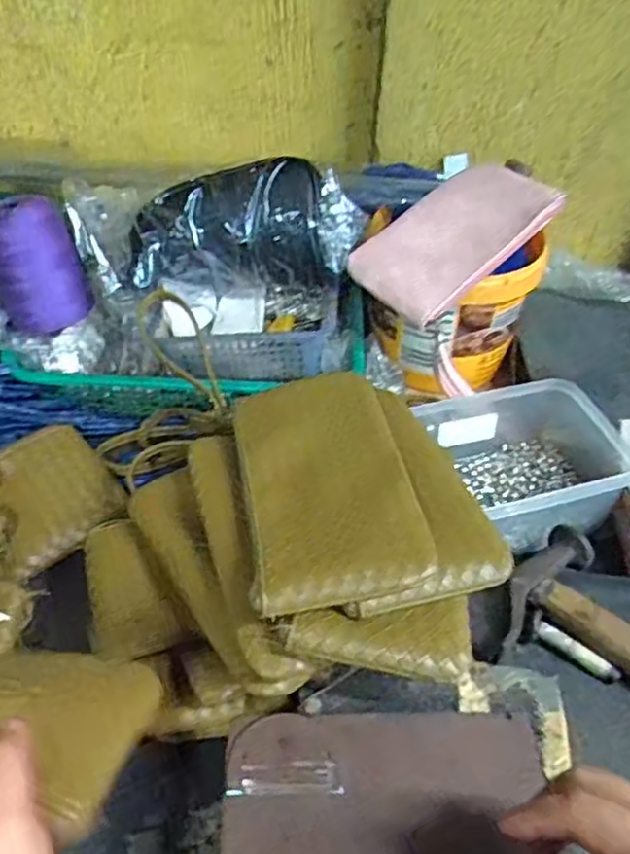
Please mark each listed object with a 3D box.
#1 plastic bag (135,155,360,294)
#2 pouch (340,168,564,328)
[{"bbox_3d":[-0.060,-0.179,0.636,0.214,0.111,0.062,-3,44,-6],"label":"plastic bag"},{"bbox_3d":[0.138,-0.187,0.662,0.112,0.016,0.208,35,66,26],"label":"pouch"}]

